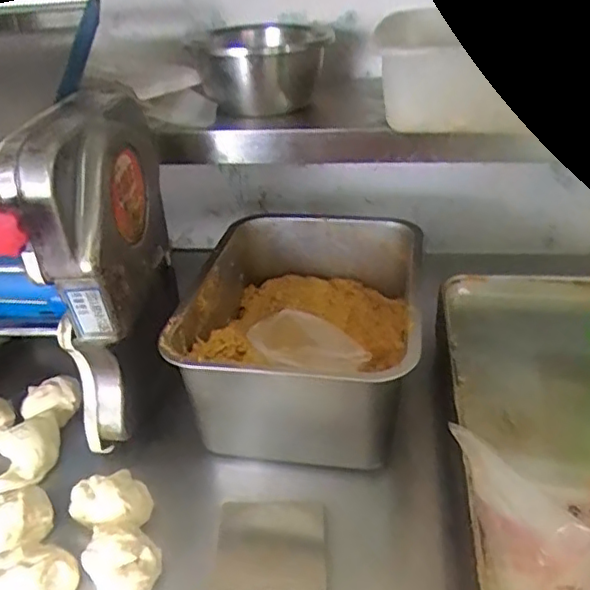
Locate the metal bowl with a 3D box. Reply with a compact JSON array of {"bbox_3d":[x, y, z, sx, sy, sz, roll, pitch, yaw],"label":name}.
[{"bbox_3d":[-0.041,-0.322,0.868,0.183,0.097,0.181,1,32,6],"label":"metal bowl"}]

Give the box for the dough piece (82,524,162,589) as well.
[{"bbox_3d":[-0.157,0.239,0.553,0.064,0.036,0.074,-27,39,-33],"label":"dough piece"}]

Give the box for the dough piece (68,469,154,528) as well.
[{"bbox_3d":[-0.184,0.208,0.609,0.073,0.035,0.060,-18,35,-24],"label":"dough piece"}]

